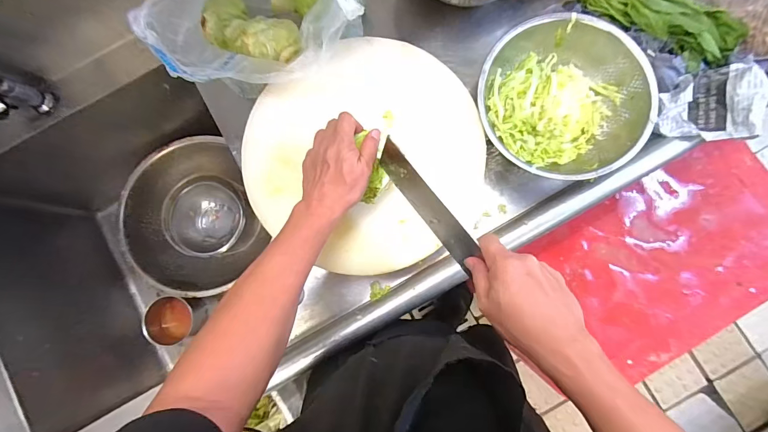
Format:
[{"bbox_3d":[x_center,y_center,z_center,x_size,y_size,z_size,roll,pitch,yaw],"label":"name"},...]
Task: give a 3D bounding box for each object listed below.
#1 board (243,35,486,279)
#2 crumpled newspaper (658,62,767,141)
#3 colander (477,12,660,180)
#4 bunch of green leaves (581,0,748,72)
[{"bbox_3d":[-0.025,-0.086,0.529,0.345,0.035,0.325,0,85,-1],"label":"board"},{"bbox_3d":[0.500,-0.170,0.553,0.110,0.059,0.109,3,83,3],"label":"crumpled newspaper"},{"bbox_3d":[0.267,-0.176,0.577,0.239,0.101,0.251,0,83,2],"label":"colander"},{"bbox_3d":[0.454,-0.343,0.599,0.263,0.031,0.096,39,86,6],"label":"bunch of green leaves"}]

